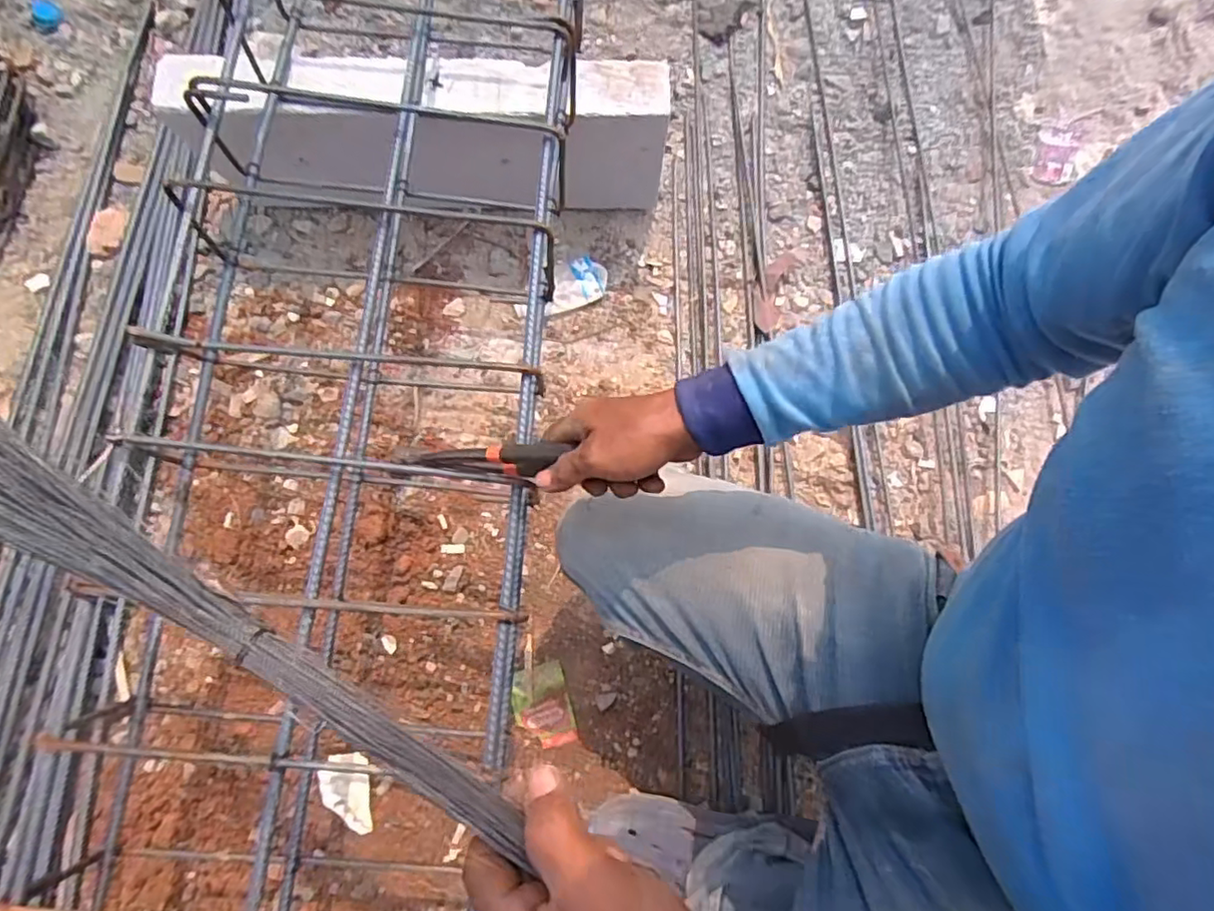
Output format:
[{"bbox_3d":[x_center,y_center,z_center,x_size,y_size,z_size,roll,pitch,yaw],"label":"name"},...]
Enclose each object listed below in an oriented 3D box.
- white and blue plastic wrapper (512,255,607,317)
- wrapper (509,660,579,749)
[{"bbox_3d":[-0.065,-0.235,0.892,0.137,0.011,0.071,-26,76,-7],"label":"white and blue plastic wrapper"},{"bbox_3d":[-0.077,0.293,0.744,0.065,0.009,0.091,-15,75,-4],"label":"wrapper"}]

